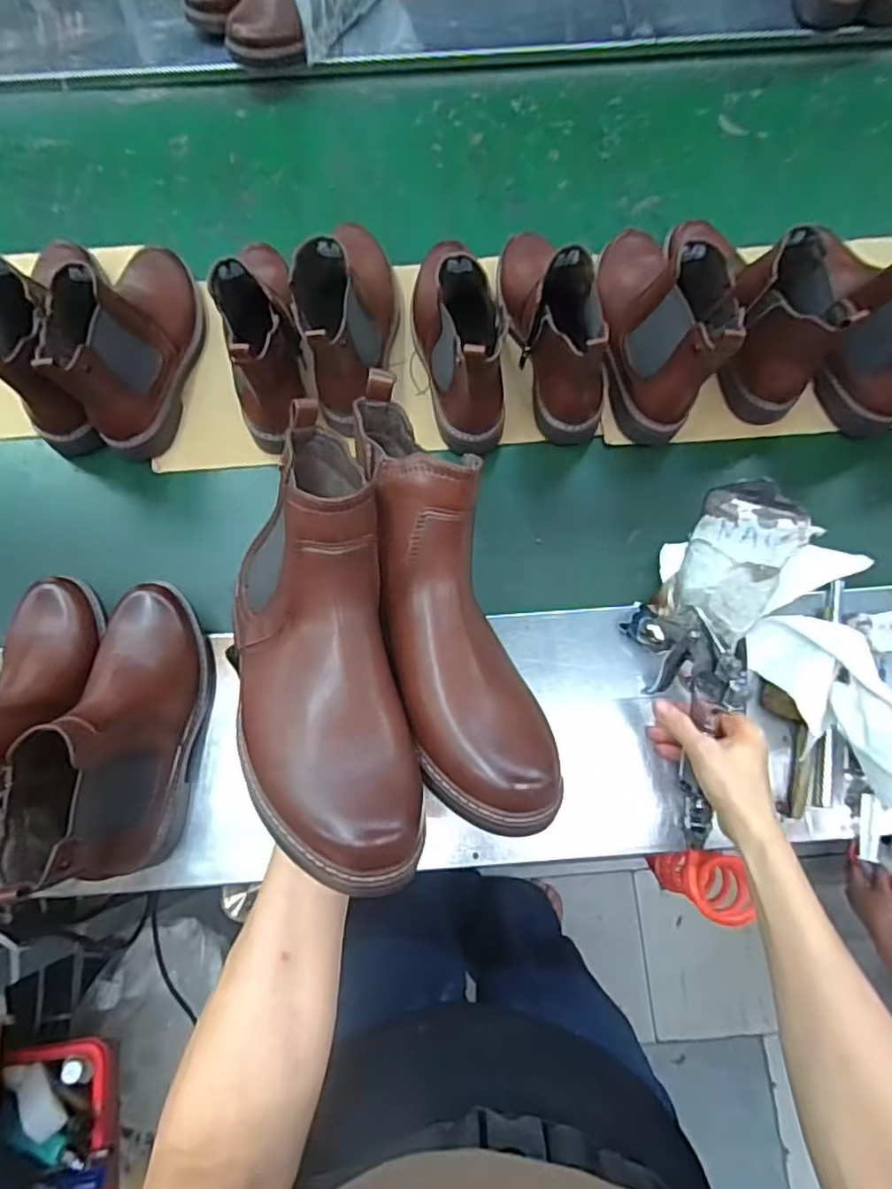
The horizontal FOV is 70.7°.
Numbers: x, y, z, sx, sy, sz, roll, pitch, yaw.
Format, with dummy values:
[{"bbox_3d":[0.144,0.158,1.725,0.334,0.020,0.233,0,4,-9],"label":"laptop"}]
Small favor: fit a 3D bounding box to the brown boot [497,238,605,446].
[{"bbox_3d":[0.110,-0.305,0.662,0.078,0.153,0.252,-15,76,-4],"label":"brown boot"}]

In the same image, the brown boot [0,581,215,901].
[{"bbox_3d":[-0.271,0.101,0.529,0.089,0.141,0.251,2,75,1],"label":"brown boot"}]

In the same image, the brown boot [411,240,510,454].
[{"bbox_3d":[0.008,-0.300,0.659,0.075,0.157,0.256,-10,76,-3],"label":"brown boot"}]

